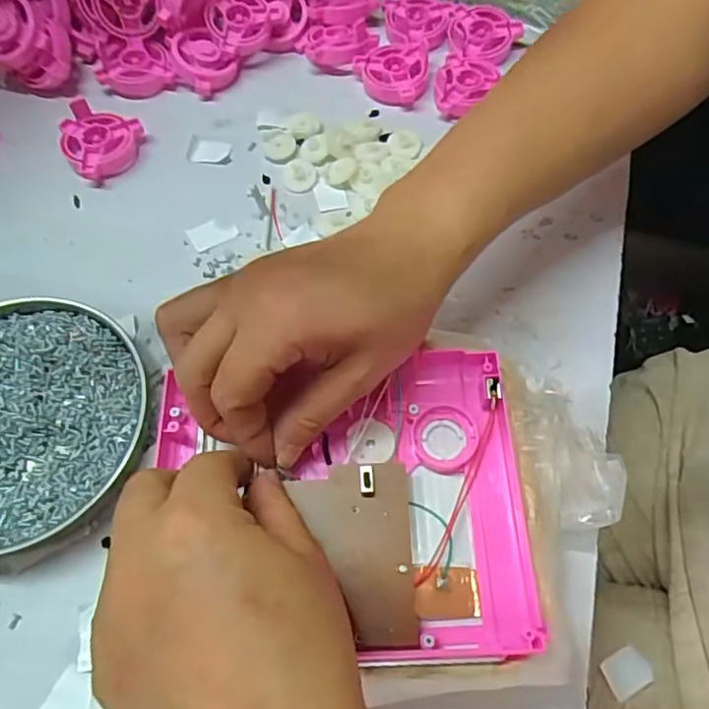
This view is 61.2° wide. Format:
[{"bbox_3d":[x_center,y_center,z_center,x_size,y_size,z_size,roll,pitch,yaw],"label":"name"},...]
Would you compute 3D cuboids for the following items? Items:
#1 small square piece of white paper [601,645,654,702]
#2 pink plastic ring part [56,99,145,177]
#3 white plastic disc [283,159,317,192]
[{"bbox_3d":[0.150,0.175,0.331,0.026,0.004,0.020,-25,48,-8],"label":"small square piece of white paper"},{"bbox_3d":[-0.171,-0.148,0.409,0.052,0.027,0.050,0,63,1],"label":"pink plastic ring part"},{"bbox_3d":[-0.037,-0.123,0.405,0.022,0.007,0.025,-7,63,-3],"label":"white plastic disc"}]

